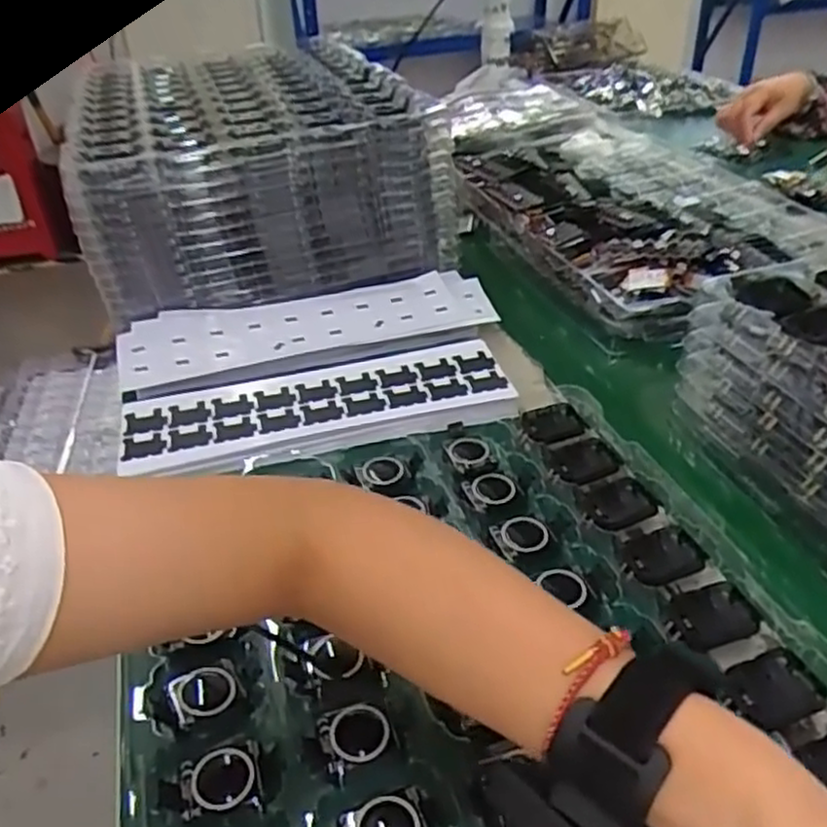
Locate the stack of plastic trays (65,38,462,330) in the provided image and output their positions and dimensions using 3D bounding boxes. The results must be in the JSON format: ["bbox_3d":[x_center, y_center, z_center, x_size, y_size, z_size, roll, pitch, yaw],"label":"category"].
[{"bbox_3d":[-0.172,-0.274,0.821,0.332,0.146,0.406,-12,36,-11],"label":"stack of plastic trays"}]

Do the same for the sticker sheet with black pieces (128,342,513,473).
[{"bbox_3d":[-0.078,-0.011,0.591,0.299,0.009,0.091,-10,36,-9],"label":"sticker sheet with black pieces"}]

